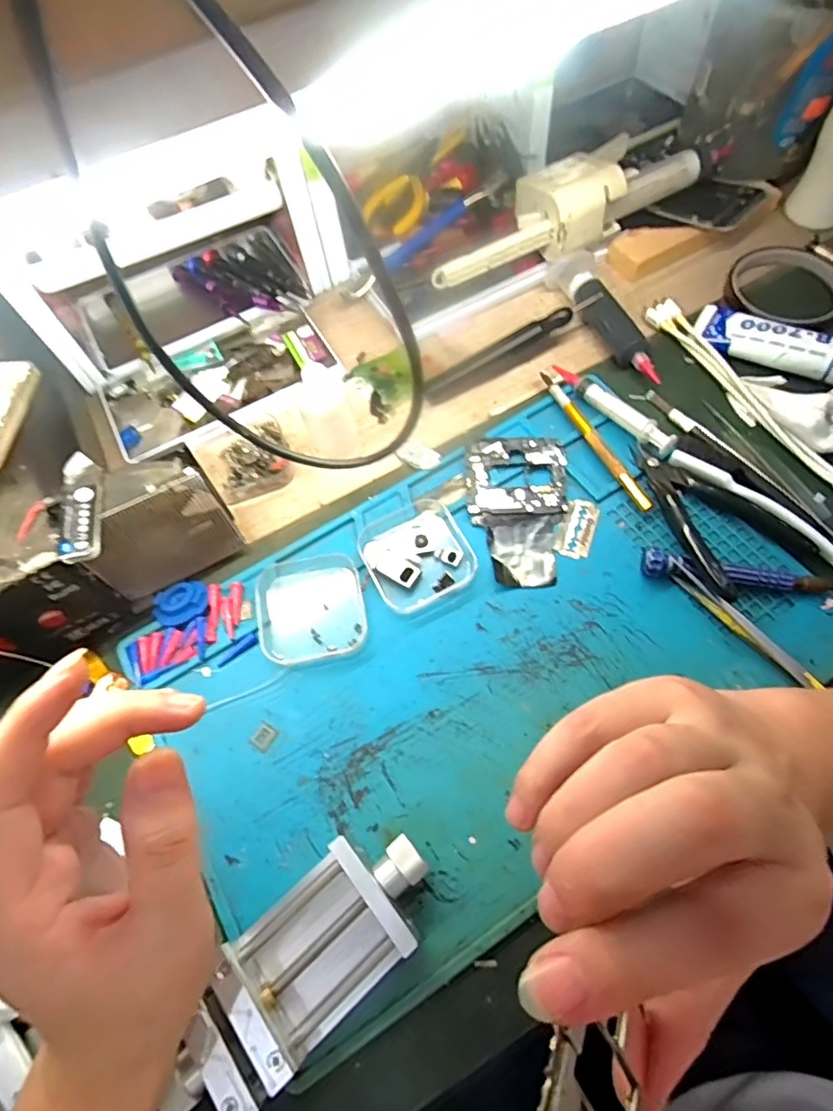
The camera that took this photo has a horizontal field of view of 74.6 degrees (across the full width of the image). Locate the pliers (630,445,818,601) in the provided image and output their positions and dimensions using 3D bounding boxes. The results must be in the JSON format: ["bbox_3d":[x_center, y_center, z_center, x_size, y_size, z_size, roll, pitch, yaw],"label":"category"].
[{"bbox_3d":[0.181,-0.032,0.341,0.076,0.024,0.109,-26,66,-9],"label":"pliers"}]

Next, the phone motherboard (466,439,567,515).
[{"bbox_3d":[0.068,-0.053,0.371,0.067,0.007,0.056,-2,65,3],"label":"phone motherboard"}]

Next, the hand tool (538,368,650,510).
[{"bbox_3d":[0.122,-0.082,0.378,0.009,0.011,0.130,-23,66,-7],"label":"hand tool"}]

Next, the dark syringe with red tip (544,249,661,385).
[{"bbox_3d":[0.149,-0.183,0.422,0.036,0.024,0.134,-20,65,-6],"label":"dark syringe with red tip"}]

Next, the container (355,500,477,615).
[{"bbox_3d":[-0.001,-0.002,0.349,0.063,0.012,0.069,-28,66,-10],"label":"container"}]

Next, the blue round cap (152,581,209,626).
[{"bbox_3d":[-0.149,0.029,0.345,0.035,0.006,0.028,-2,65,2],"label":"blue round cap"}]

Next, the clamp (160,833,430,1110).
[{"bbox_3d":[-0.052,0.188,0.251,0.139,0.035,0.057,-39,68,-14],"label":"clamp"}]

